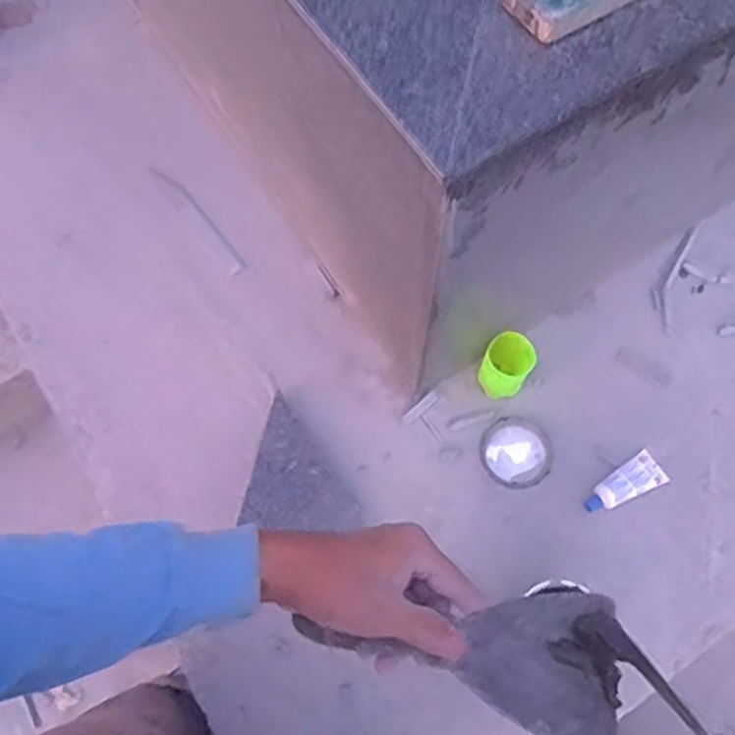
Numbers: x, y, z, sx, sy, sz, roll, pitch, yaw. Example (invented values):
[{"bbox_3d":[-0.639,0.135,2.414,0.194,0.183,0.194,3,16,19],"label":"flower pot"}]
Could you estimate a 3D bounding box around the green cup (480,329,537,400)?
[{"bbox_3d":[0.165,-0.001,0.831,0.055,0.065,0.056,0,67,1],"label":"green cup"}]

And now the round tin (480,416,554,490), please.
[{"bbox_3d":[0.186,0.106,0.867,0.085,0.010,0.086,0,67,1],"label":"round tin"}]

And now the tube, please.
[{"bbox_3d":[0.309,0.143,0.835,0.113,0.026,0.043,-31,70,-12],"label":"tube"}]

